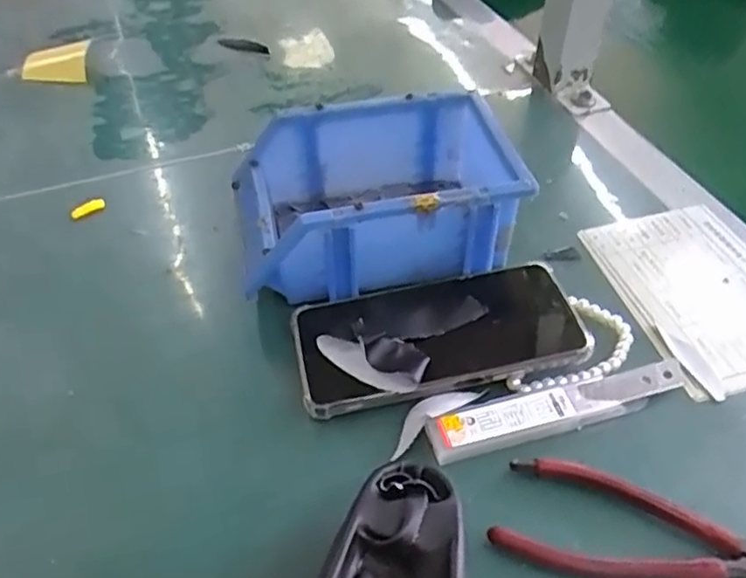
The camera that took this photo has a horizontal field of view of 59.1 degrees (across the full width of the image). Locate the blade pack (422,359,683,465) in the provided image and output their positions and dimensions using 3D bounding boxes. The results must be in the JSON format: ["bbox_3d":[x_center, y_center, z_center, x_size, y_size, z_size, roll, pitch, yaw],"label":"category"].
[{"bbox_3d":[0.104,0.065,0.362,0.153,0.013,0.027,-14,48,-12],"label":"blade pack"}]

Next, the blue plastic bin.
[{"bbox_3d":[0.004,-0.061,0.437,0.178,0.079,0.123,-8,47,-6],"label":"blue plastic bin"}]

